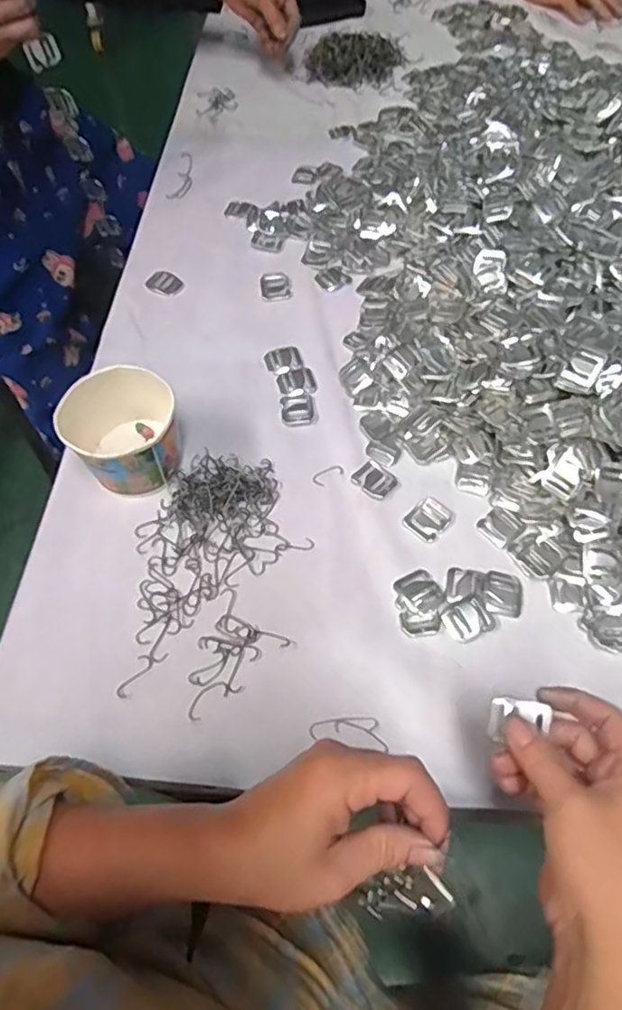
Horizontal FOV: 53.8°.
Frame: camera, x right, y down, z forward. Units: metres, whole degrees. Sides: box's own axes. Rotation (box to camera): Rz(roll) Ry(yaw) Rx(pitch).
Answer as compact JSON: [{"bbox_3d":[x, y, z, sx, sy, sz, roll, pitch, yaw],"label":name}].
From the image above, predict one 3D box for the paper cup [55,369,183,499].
[{"bbox_3d":[-0.155,-0.058,0.520,0.087,0.074,0.082,-1,61,1],"label":"paper cup"}]

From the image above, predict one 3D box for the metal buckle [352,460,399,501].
[{"bbox_3d":[0.056,-0.023,0.537,0.035,0.004,0.030,38,68,20],"label":"metal buckle"}]

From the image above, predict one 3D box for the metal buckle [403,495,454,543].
[{"bbox_3d":[0.099,0.011,0.515,0.031,0.006,0.037,38,68,20],"label":"metal buckle"}]

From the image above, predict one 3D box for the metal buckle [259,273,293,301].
[{"bbox_3d":[-0.039,-0.240,0.671,0.034,0.004,0.039,-9,61,-3],"label":"metal buckle"}]

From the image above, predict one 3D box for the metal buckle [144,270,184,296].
[{"bbox_3d":[-0.160,-0.240,0.666,0.037,0.010,0.030,35,67,19],"label":"metal buckle"}]

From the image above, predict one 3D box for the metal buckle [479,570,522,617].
[{"bbox_3d":[0.153,0.071,0.491,0.032,0.004,0.035,14,62,9],"label":"metal buckle"}]

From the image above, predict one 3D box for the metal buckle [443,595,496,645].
[{"bbox_3d":[0.124,0.089,0.479,0.036,0.004,0.029,-26,63,-12],"label":"metal buckle"}]

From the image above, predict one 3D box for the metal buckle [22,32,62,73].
[{"bbox_3d":[-0.299,-0.507,0.688,0.040,0.042,0.010,-42,84,-16],"label":"metal buckle"}]

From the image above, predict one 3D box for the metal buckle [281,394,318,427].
[{"bbox_3d":[-0.011,-0.090,0.576,0.035,0.004,0.036,-8,61,-3],"label":"metal buckle"}]

